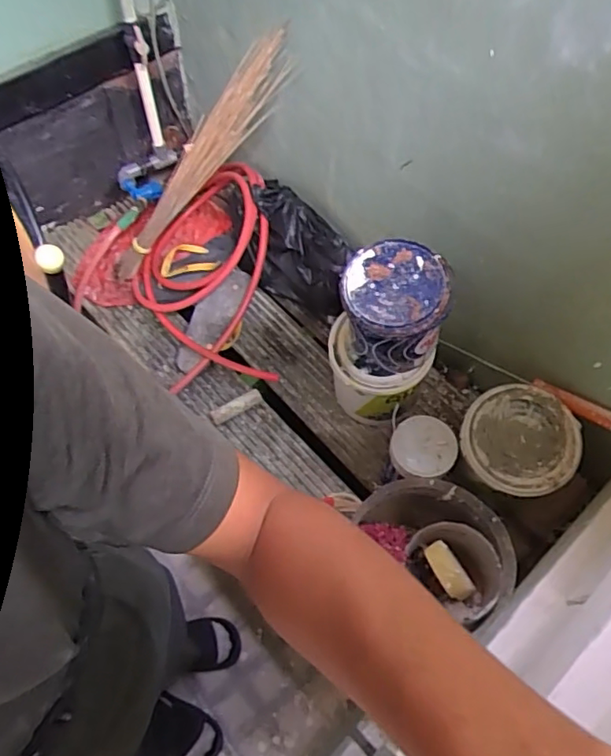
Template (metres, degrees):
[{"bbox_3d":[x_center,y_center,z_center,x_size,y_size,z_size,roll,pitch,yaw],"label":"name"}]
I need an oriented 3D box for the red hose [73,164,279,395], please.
[{"bbox_3d":[-0.254,-0.230,1.183,0.356,0.169,0.476,-4,63,-4],"label":"red hose"}]

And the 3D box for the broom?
[{"bbox_3d":[-0.215,-0.413,1.113,0.081,0.598,0.111,9,54,-43],"label":"broom"}]

